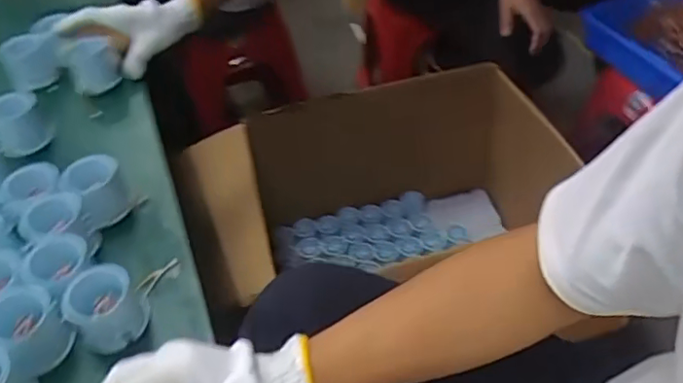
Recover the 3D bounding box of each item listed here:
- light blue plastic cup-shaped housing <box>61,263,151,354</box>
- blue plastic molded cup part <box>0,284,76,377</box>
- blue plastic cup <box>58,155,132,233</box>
[{"bbox_3d":[-0.197,0.098,0.475,0.056,0.061,0.051,-38,55,-26],"label":"light blue plastic cup-shaped housing"},{"bbox_3d":[-0.256,0.115,0.466,0.053,0.047,0.058,-3,48,3],"label":"blue plastic molded cup part"},{"bbox_3d":[-0.243,0.003,0.570,0.053,0.056,0.055,-25,50,-17],"label":"blue plastic cup"}]

